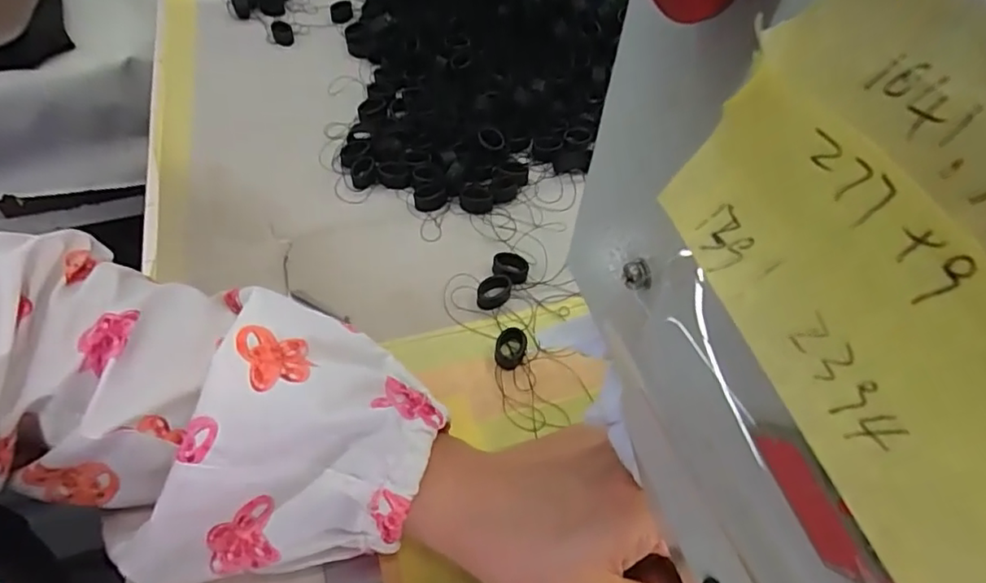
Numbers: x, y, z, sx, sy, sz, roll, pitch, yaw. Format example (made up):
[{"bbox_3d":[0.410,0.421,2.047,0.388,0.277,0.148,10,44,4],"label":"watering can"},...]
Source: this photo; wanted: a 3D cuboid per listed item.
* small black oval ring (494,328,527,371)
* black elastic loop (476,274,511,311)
[{"bbox_3d":[0.009,0.030,0.297,0.015,0.007,0.021,13,56,7],"label":"small black oval ring"},{"bbox_3d":[0.001,0.000,0.316,0.015,0.008,0.020,28,59,17],"label":"black elastic loop"}]

